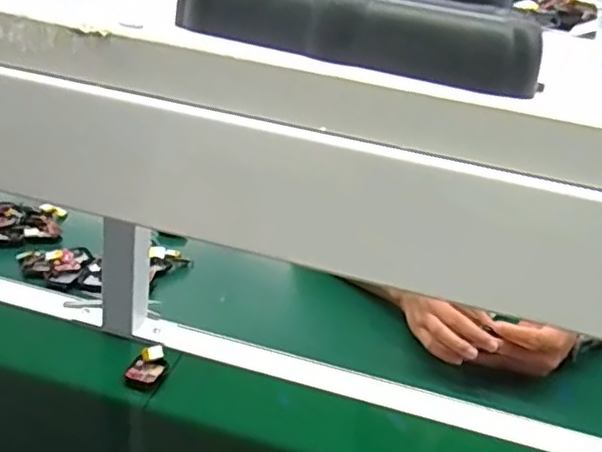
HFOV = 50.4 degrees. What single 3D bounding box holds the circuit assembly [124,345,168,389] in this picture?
[{"bbox_3d":[-0.163,0.149,0.681,0.032,0.016,0.055,12,25,8],"label":"circuit assembly"}]

